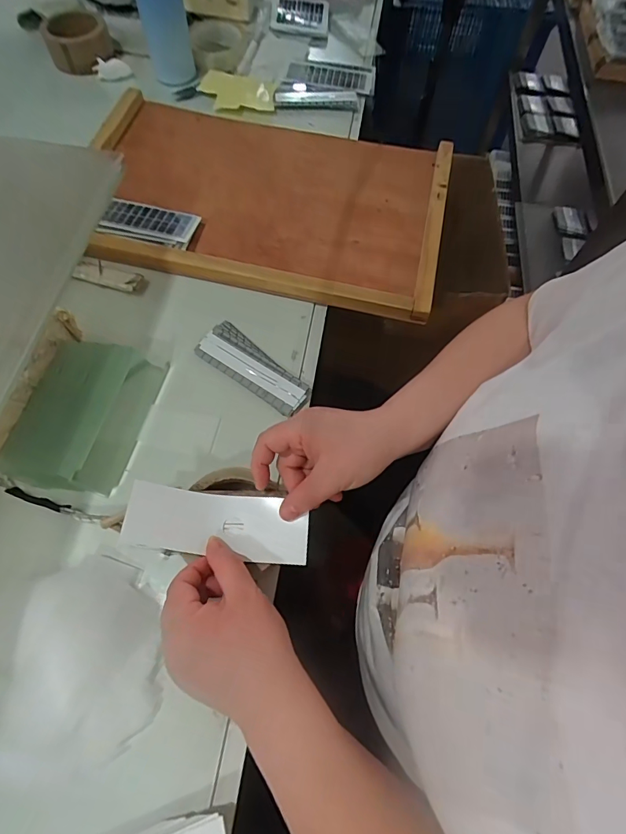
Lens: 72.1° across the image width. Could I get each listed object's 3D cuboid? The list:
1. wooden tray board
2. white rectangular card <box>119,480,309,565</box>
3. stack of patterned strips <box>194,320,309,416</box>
[{"bbox_3d":[-0.063,-0.299,0.565,0.463,0.025,0.303,13,65,3],"label":"wooden tray board"},{"bbox_3d":[-0.078,0.087,0.354,0.148,0.006,0.050,8,65,2],"label":"white rectangular card"},{"bbox_3d":[-0.065,-0.052,0.464,0.132,0.009,0.050,38,69,14],"label":"stack of patterned strips"}]

